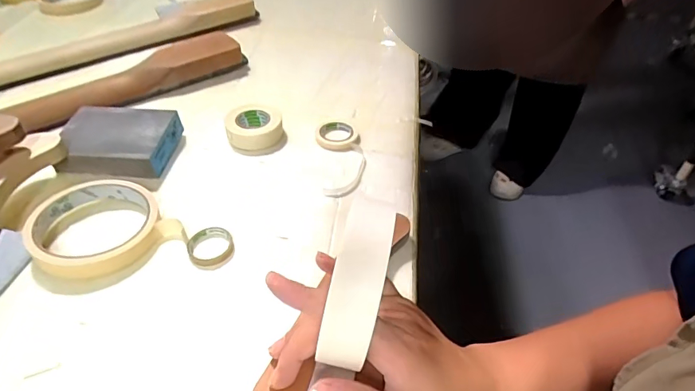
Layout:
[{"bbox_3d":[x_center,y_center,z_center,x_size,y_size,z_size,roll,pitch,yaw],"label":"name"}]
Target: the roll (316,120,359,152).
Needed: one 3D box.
[{"bbox_3d":[-0.010,-0.061,0.451,0.041,0.010,0.043,2,43,-2],"label":"roll"}]

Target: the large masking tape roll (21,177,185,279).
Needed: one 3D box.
[{"bbox_3d":[-0.194,0.024,0.343,0.092,0.021,0.090,2,43,-2],"label":"large masking tape roll"}]

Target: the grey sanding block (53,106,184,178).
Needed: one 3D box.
[{"bbox_3d":[-0.216,-0.054,0.416,0.097,0.028,0.065,3,43,0],"label":"grey sanding block"}]

